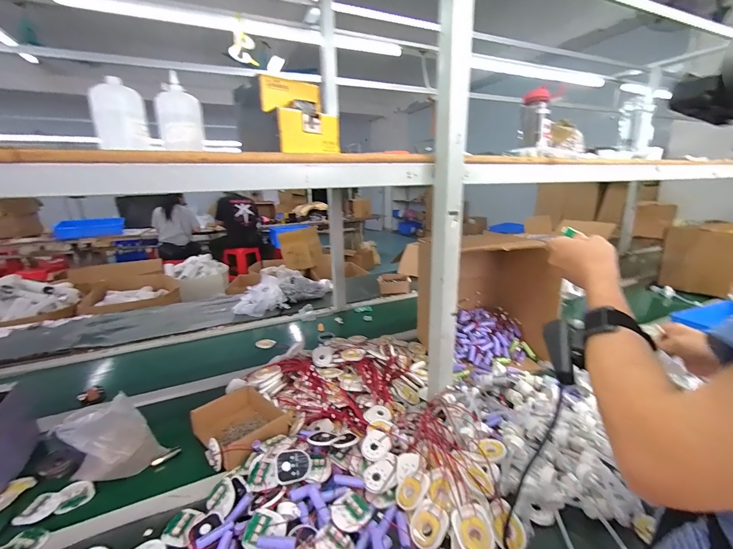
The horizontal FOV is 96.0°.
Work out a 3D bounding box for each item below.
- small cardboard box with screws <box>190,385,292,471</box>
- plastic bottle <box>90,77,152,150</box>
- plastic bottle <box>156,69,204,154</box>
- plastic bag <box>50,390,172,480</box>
[{"bbox_3d":[-0.254,0.313,0.684,0.177,0.064,0.150,13,22,42],"label":"small cardboard box with screws"},{"bbox_3d":[-0.549,-0.353,0.737,0.098,0.130,0.088,-11,19,-30],"label":"plastic bottle"},{"bbox_3d":[-0.456,-0.395,0.803,0.098,0.158,0.090,-9,18,-26],"label":"plastic bottle"},{"bbox_3d":[-0.453,0.294,0.588,0.132,0.147,0.089,-15,21,-40],"label":"plastic bag"}]

